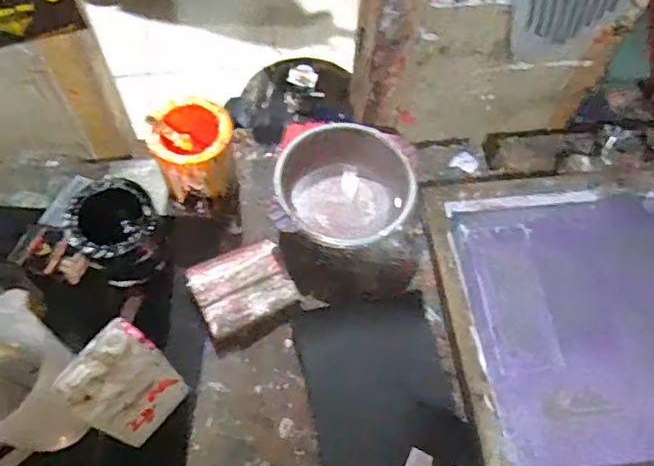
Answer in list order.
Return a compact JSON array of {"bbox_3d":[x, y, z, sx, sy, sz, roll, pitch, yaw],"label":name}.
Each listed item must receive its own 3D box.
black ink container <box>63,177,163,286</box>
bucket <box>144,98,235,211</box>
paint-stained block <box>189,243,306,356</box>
[{"bbox_3d":[-0.276,0.007,0.797,0.104,0.151,0.105,1,62,-2],"label":"black ink container"},{"bbox_3d":[-0.192,-0.111,0.861,0.108,0.132,0.121,-21,65,-13],"label":"bucket"},{"bbox_3d":[-0.113,0.084,0.826,0.133,0.026,0.124,-24,66,-14],"label":"paint-stained block"}]

